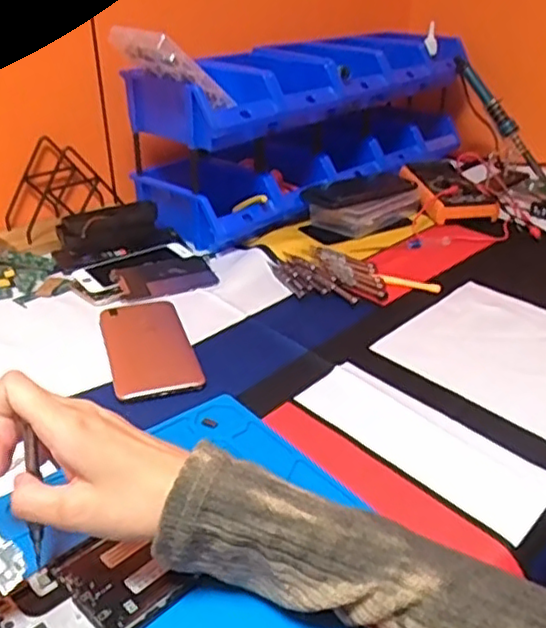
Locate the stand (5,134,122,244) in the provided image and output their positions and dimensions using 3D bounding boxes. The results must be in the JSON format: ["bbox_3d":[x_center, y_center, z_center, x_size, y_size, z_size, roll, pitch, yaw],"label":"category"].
[{"bbox_3d":[-0.265,-0.167,0.838,0.080,0.092,0.154,25,39,37],"label":"stand"}]

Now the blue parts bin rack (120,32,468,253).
[{"bbox_3d":[0.074,-0.279,0.943,0.555,0.199,0.148,-28,39,-37],"label":"blue parts bin rack"}]

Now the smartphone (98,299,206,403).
[{"bbox_3d":[-0.115,0.028,0.605,0.076,0.008,0.155,-11,32,-16],"label":"smartphone"}]

